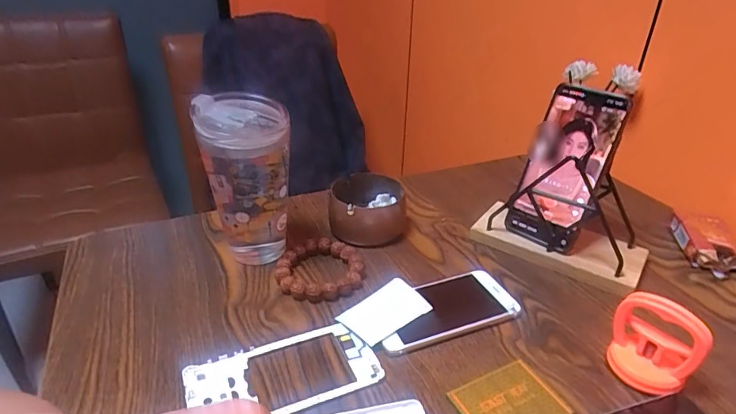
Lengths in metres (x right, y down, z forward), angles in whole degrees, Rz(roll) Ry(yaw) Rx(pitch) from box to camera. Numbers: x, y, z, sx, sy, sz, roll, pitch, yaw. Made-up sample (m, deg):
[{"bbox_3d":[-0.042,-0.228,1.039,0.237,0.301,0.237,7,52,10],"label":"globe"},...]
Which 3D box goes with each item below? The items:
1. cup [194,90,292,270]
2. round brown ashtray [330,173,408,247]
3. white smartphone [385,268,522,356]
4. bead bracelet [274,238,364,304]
[{"bbox_3d":[-0.119,-0.024,0.469,0.079,0.159,0.073,1,30,-1],"label":"cup"},{"bbox_3d":[0.000,-0.002,0.545,0.088,0.047,0.090,1,30,-1],"label":"round brown ashtray"},{"bbox_3d":[0.068,0.092,0.428,0.132,0.010,0.067,-11,33,-20],"label":"white smartphone"},{"bbox_3d":[-0.048,0.062,0.468,0.083,0.016,0.084,4,30,3],"label":"bead bracelet"}]

